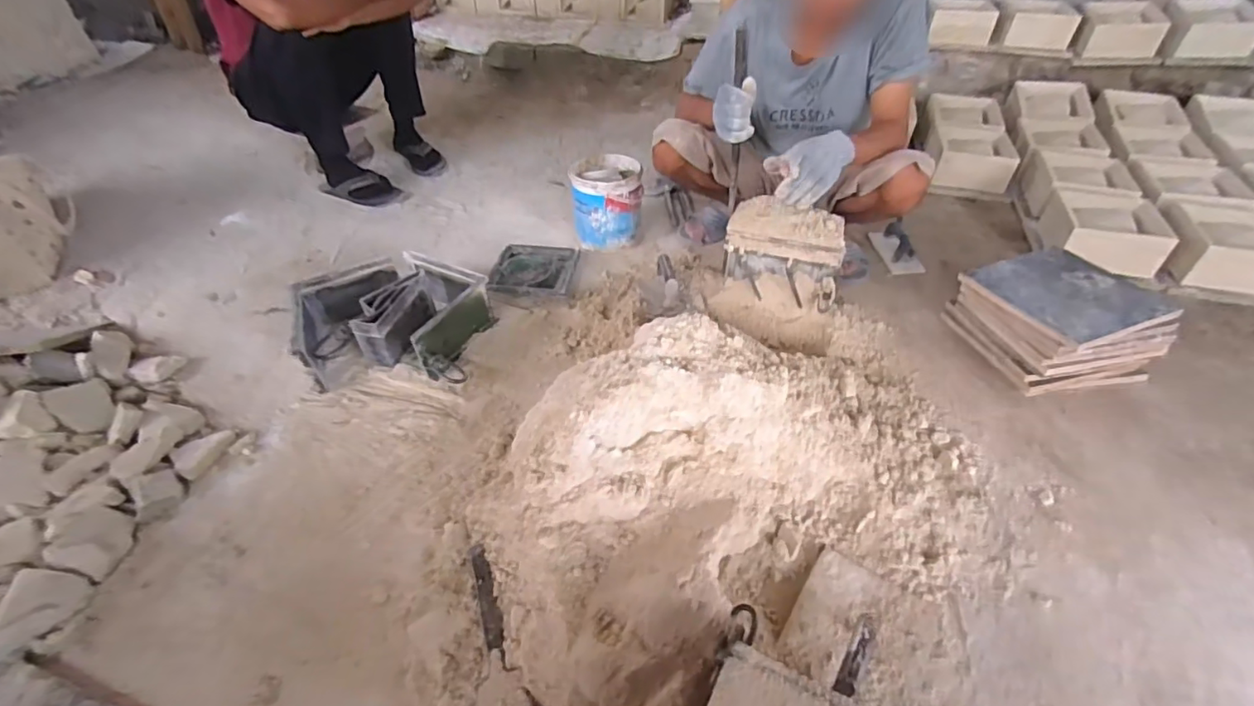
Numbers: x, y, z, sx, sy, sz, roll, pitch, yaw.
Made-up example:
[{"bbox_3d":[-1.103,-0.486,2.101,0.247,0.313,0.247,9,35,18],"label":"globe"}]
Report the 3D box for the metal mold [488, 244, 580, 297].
[{"bbox_3d":[-0.213,-0.204,1.305,0.179,0.024,0.201,3,46,5],"label":"metal mold"}]

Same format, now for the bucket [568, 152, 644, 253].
[{"bbox_3d":[-0.049,-0.386,1.414,0.173,0.163,0.181,-4,45,-2],"label":"bucket"}]

